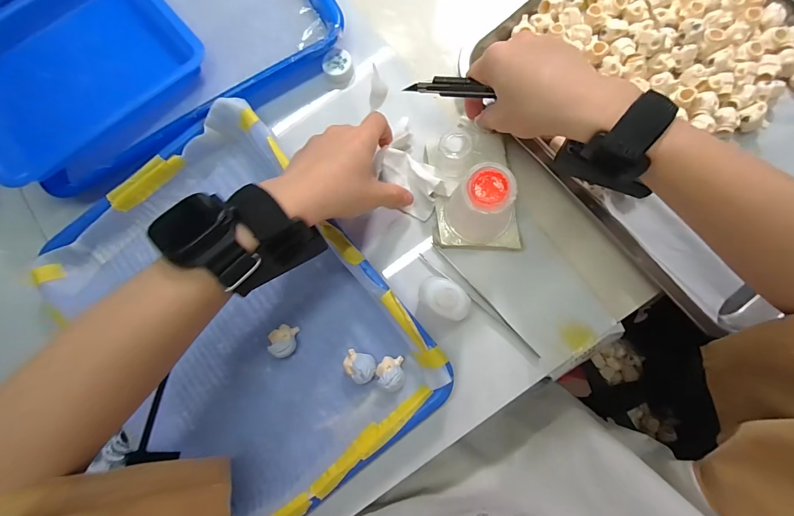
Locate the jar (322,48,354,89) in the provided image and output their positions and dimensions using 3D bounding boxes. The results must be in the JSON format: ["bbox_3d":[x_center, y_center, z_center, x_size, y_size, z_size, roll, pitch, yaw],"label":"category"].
[{"bbox_3d":[-0.058,-0.188,0.343,0.029,0.017,0.031,-1,84,6],"label":"jar"}]

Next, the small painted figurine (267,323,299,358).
[{"bbox_3d":[-0.099,0.072,0.304,0.020,0.024,0.025,7,85,7],"label":"small painted figurine"}]

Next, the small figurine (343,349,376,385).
[{"bbox_3d":[-0.031,0.091,0.296,0.028,0.021,0.021,31,88,9],"label":"small figurine"}]

